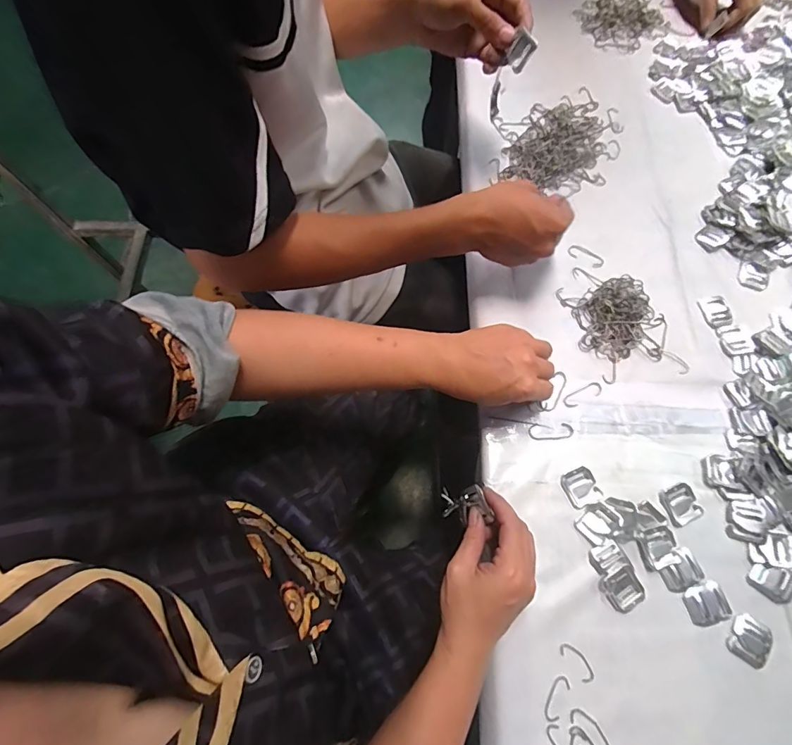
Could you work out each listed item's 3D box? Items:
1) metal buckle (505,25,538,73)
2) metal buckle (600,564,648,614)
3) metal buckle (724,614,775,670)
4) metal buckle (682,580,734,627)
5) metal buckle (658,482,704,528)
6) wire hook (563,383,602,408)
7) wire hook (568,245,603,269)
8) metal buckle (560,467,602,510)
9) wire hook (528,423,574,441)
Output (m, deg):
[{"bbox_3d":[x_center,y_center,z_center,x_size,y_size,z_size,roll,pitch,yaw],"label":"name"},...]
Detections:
[{"bbox_3d":[0.125,-0.321,0.432,0.006,0.032,0.025,-39,90,-34],"label":"metal buckle"},{"bbox_3d":[0.200,0.190,0.377,0.031,0.007,0.033,-30,72,-11],"label":"metal buckle"},{"bbox_3d":[0.303,0.229,0.368,0.031,0.004,0.035,36,73,13],"label":"metal buckle"},{"bbox_3d":[0.274,0.202,0.377,0.039,0.004,0.031,-14,70,-5],"label":"metal buckle"},{"bbox_3d":[0.266,0.123,0.402,0.032,0.010,0.035,-19,70,-7],"label":"metal buckle"},{"bbox_3d":[0.193,0.023,0.444,0.044,0.004,0.014,-26,71,-9],"label":"wire hook"},{"bbox_3d":[0.222,-0.136,0.505,0.041,0.004,0.018,29,72,10],"label":"wire hook"},{"bbox_3d":[0.177,0.110,0.411,0.030,0.004,0.032,-21,71,-8],"label":"metal buckle"},{"bbox_3d":[0.155,0.059,0.430,0.043,0.004,0.016,-2,69,0],"label":"wire hook"}]

